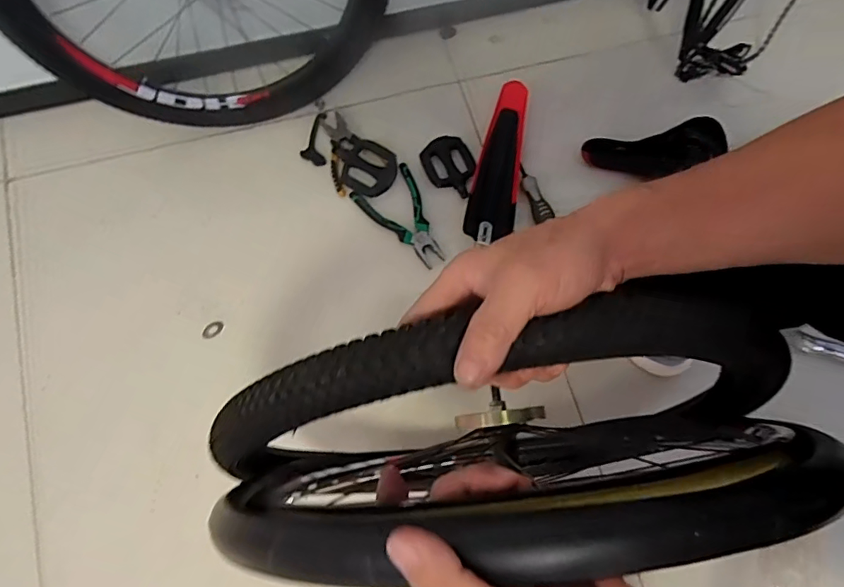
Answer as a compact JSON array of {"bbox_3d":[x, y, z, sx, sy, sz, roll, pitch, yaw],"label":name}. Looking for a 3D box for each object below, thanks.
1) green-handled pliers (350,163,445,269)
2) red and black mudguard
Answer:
[{"bbox_3d":[-0.029,-0.120,0.859,0.109,0.019,0.177,-31,78,-9],"label":"green-handled pliers"},{"bbox_3d":[0.134,-0.227,0.882,0.080,0.043,0.295,12,75,2],"label":"red and black mudguard"}]

